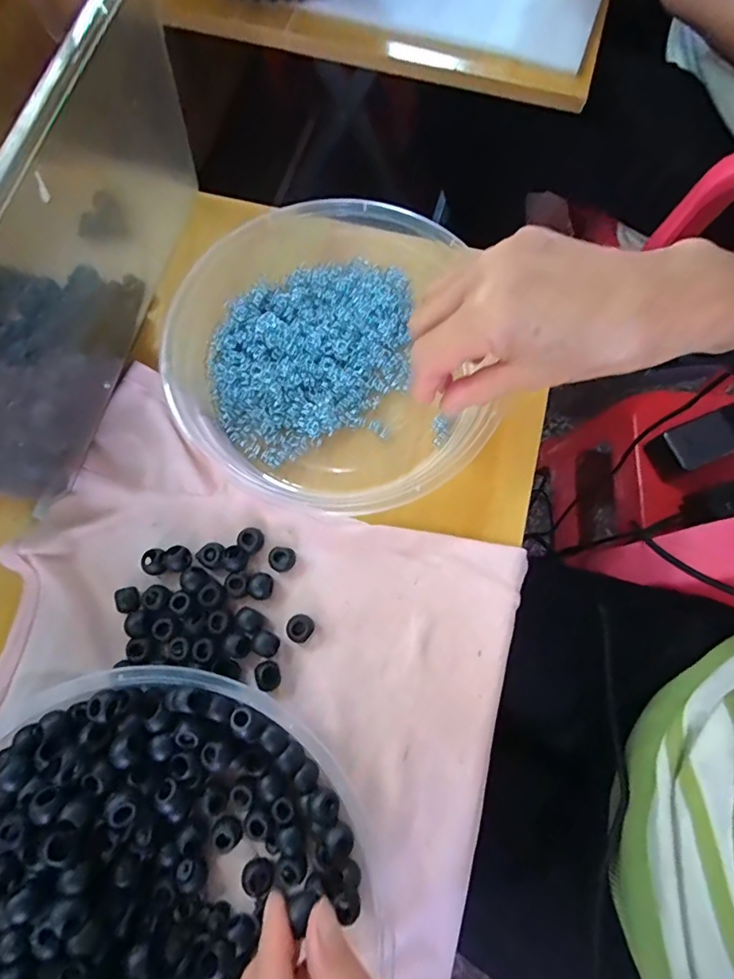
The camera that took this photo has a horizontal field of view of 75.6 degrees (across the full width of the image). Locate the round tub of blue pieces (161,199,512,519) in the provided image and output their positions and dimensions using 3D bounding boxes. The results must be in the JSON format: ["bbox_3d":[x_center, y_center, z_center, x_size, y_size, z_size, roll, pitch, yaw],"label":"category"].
[{"bbox_3d":[-0.022,-0.089,0.304,0.201,0.044,0.194,-10,75,-3],"label":"round tub of blue pieces"}]

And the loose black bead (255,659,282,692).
[{"bbox_3d":[-0.055,0.104,0.264,0.014,0.012,0.015,0,75,0],"label":"loose black bead"}]

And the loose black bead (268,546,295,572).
[{"bbox_3d":[-0.050,0.041,0.281,0.015,0.008,0.015,0,75,0],"label":"loose black bead"}]

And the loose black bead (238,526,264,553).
[{"bbox_3d":[-0.069,0.030,0.283,0.015,0.009,0.015,0,75,0],"label":"loose black bead"}]

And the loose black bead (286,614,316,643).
[{"bbox_3d":[-0.038,0.079,0.271,0.014,0.012,0.015,0,75,0],"label":"loose black bead"}]

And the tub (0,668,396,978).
[{"bbox_3d":[-0.114,0.207,0.217,0.212,0.043,0.231,0,75,0],"label":"tub"}]

